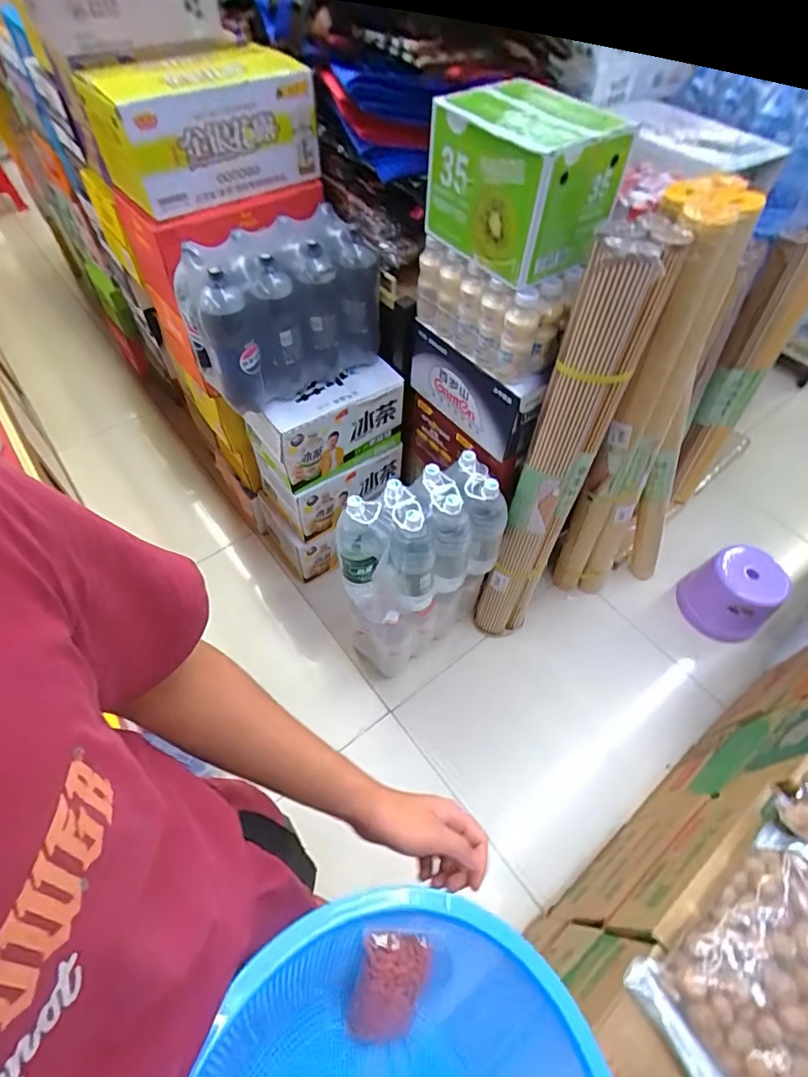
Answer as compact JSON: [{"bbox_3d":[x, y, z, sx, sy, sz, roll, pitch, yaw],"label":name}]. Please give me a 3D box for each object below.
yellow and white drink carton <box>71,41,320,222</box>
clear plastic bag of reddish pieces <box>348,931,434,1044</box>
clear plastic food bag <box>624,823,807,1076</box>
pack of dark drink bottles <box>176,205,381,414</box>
[{"bbox_3d":[-0.392,-0.849,1.054,0.429,0.199,0.260,-28,61,-20],"label":"yellow and white drink carton"},{"bbox_3d":[-0.012,0.387,0.444,0.061,0.025,0.099,13,89,0],"label":"clear plastic bag of reddish pieces"},{"bbox_3d":[0.471,0.565,0.668,0.331,0.061,0.202,-33,63,-22],"label":"clear plastic food bag"},{"bbox_3d":[-0.262,-0.507,1.168,0.430,0.326,0.189,-23,60,-17],"label":"pack of dark drink bottles"}]

